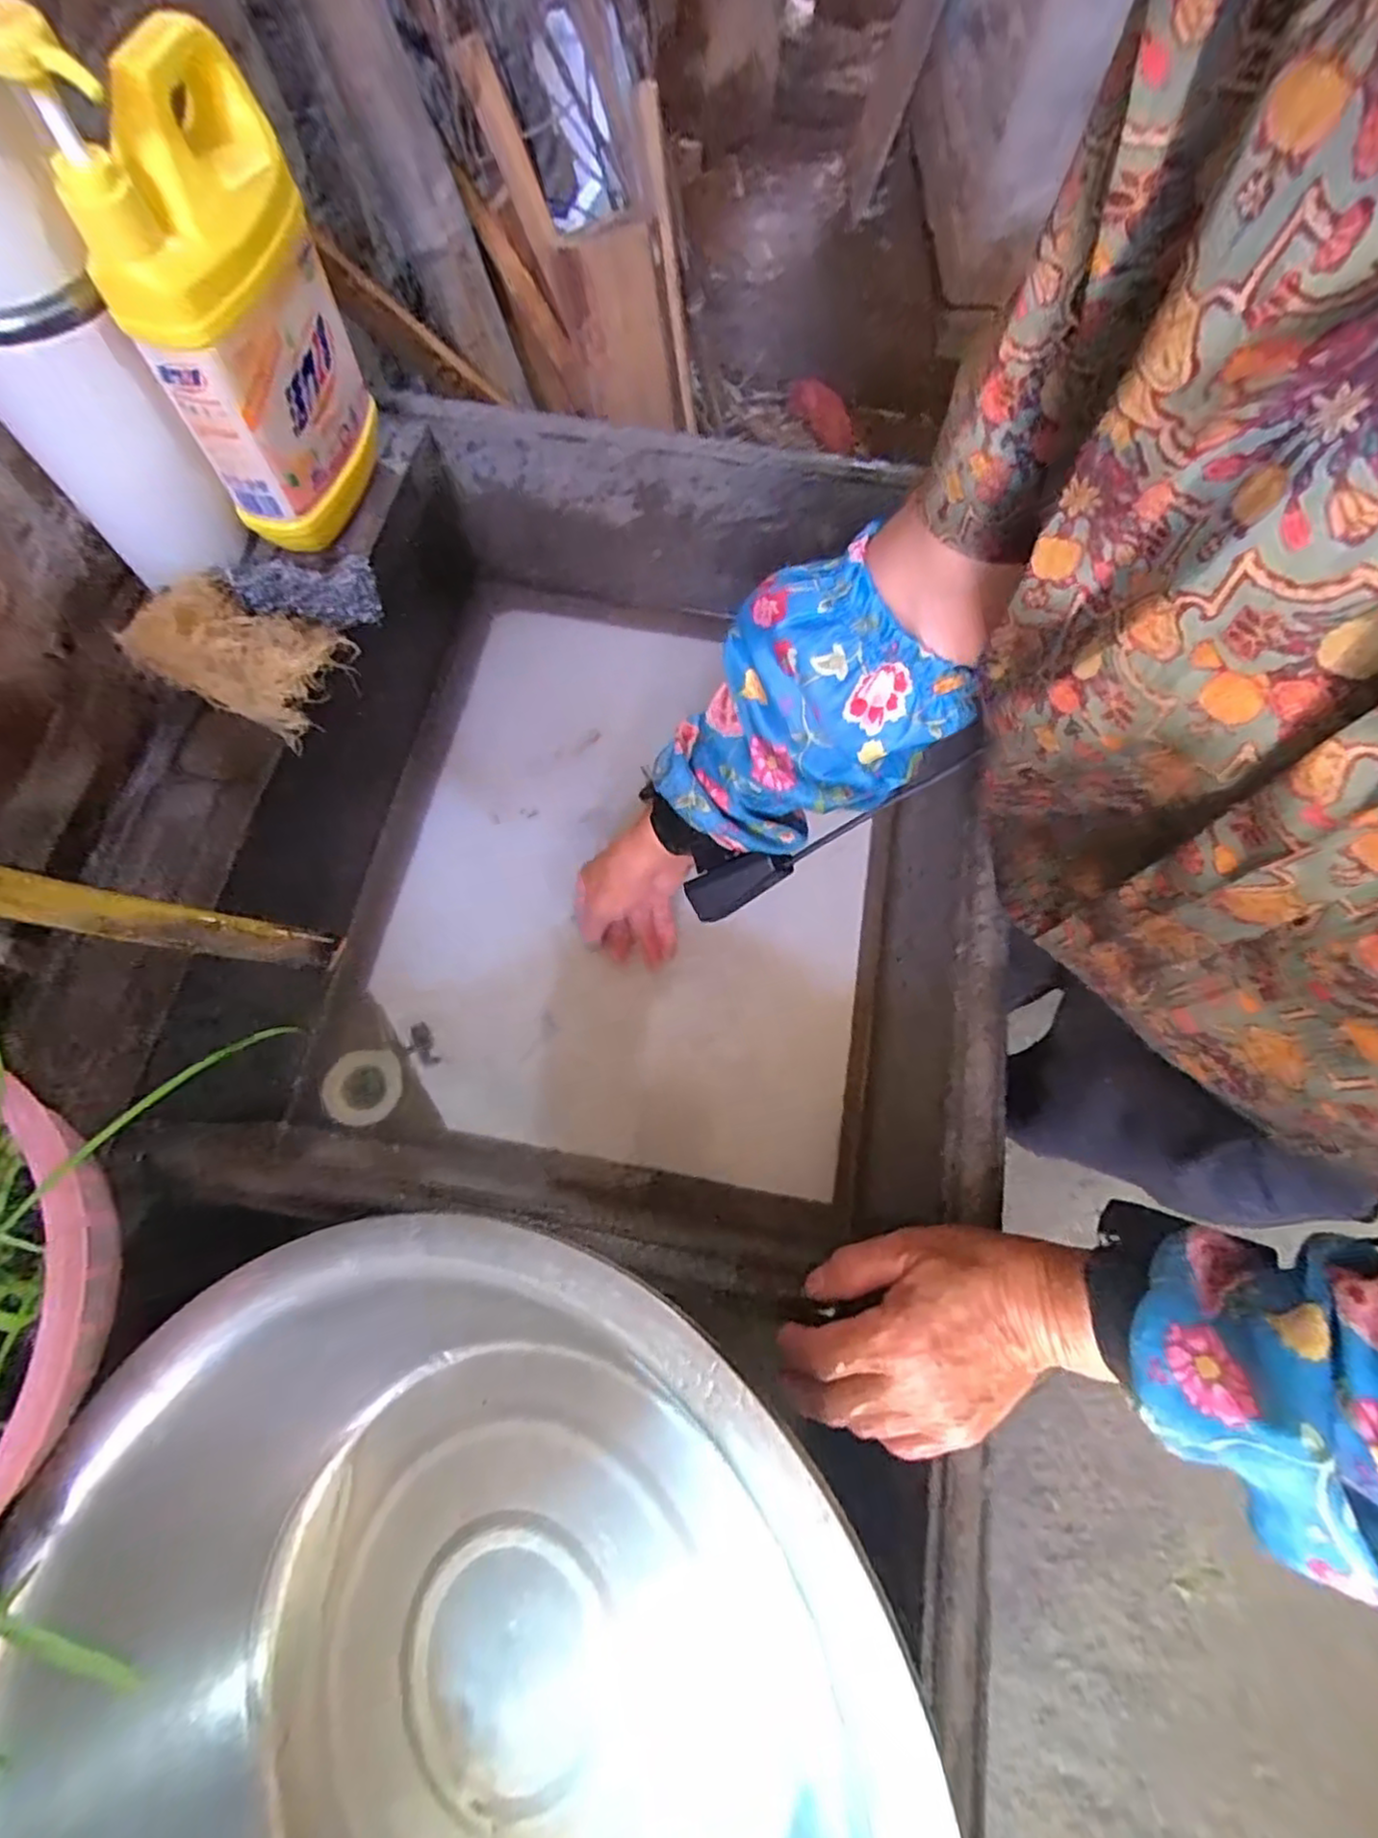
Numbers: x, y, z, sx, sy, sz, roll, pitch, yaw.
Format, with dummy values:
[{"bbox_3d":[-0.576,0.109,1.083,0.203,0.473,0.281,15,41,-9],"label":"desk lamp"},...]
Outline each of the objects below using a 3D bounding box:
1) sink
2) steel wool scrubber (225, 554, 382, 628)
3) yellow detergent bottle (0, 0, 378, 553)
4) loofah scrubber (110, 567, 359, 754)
[{"bbox_3d":[-0.047,-0.094,0.535,0.469,0.187,0.572,6,71,-1],"label":"sink"},{"bbox_3d":[-0.253,-0.219,0.463,0.087,0.038,0.018,-5,41,-19],"label":"steel wool scrubber"},{"bbox_3d":[-0.260,-0.358,0.399,0.055,0.232,0.130,7,71,0],"label":"yellow detergent bottle"},{"bbox_3d":[-0.289,-0.176,0.450,0.104,0.060,0.078,22,71,5],"label":"loofah scrubber"}]

